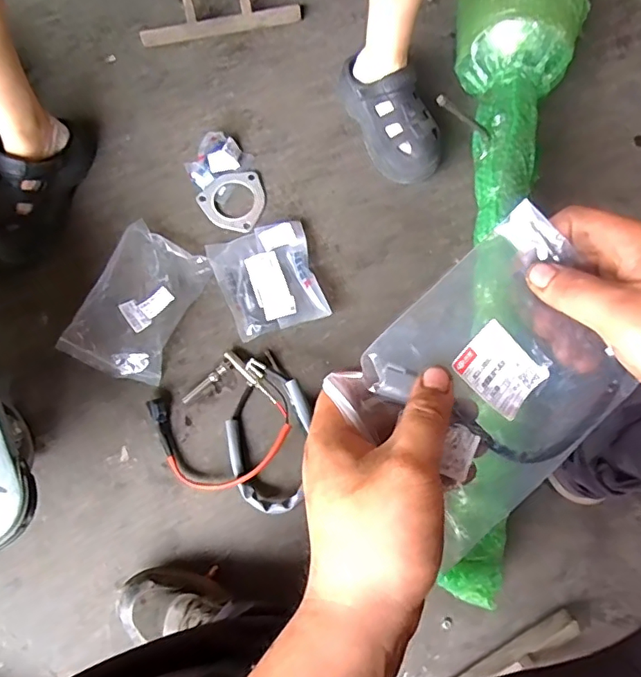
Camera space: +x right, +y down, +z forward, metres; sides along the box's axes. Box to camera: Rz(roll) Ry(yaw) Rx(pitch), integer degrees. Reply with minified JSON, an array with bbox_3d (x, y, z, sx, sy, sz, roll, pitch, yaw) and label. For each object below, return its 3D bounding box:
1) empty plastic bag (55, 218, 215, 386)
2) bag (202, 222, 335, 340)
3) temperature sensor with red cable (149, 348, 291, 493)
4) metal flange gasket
[{"bbox_3d":[-0.267,-0.054,0.795,0.143,0.052,0.229,20,74,7],"label":"empty plastic bag"},{"bbox_3d":[-0.081,-0.089,0.819,0.149,0.029,0.169,-15,73,-4],"label":"bag"},{"bbox_3d":[-0.138,0.117,0.744,0.177,0.034,0.174,-33,75,-9],"label":"temperature sensor with red cable"},{"bbox_3d":[-0.136,-0.222,0.866,0.103,0.006,0.104,0,72,1],"label":"metal flange gasket"}]

